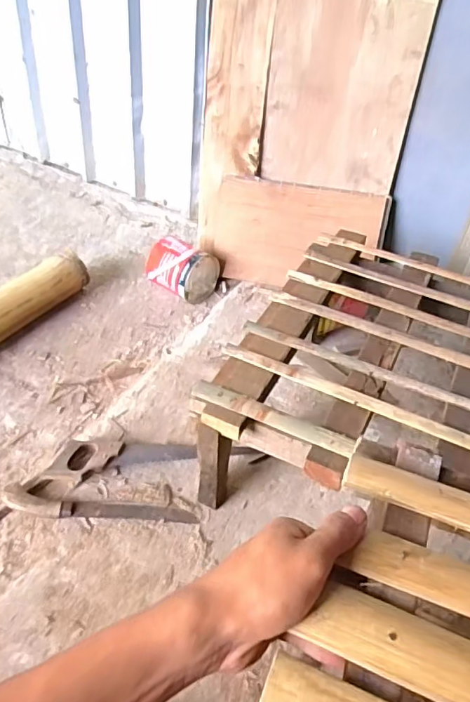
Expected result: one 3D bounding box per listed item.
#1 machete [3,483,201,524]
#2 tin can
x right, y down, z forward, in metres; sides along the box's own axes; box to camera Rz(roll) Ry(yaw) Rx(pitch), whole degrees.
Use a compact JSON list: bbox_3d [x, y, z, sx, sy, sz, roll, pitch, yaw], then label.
[{"bbox_3d":[-0.254,0.299,0.972,0.364,0.033,0.049,6,42,0],"label":"machete"},{"bbox_3d":[-0.162,-0.245,1.558,0.176,0.160,0.174,30,48,25],"label":"tin can"}]

